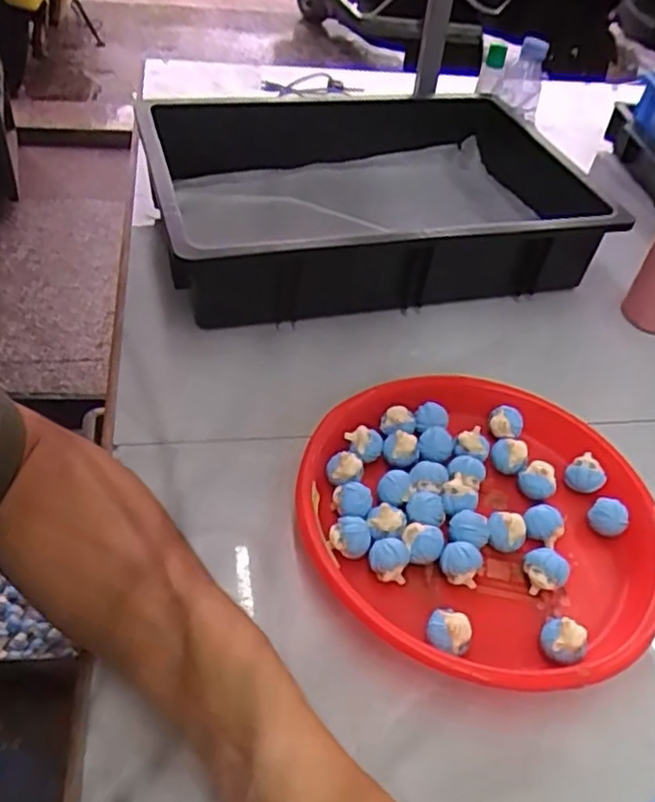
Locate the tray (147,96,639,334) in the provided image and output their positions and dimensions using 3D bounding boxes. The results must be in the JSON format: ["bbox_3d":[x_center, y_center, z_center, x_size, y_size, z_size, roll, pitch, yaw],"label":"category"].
[{"bbox_3d":[0.052,-0.216,0.753,0.453,0.158,0.329,-11,43,-13],"label":"tray"}]

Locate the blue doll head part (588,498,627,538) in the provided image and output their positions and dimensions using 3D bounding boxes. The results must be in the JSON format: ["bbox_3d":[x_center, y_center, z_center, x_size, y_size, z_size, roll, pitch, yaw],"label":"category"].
[{"bbox_3d":[0.206,0.085,0.497,0.027,0.018,0.022,25,47,17],"label":"blue doll head part"}]

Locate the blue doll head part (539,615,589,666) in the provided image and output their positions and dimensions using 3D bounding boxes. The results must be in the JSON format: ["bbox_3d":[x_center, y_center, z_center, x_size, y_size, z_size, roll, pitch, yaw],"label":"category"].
[{"bbox_3d":[0.146,0.152,0.423,0.027,0.025,0.024,22,46,15],"label":"blue doll head part"}]

